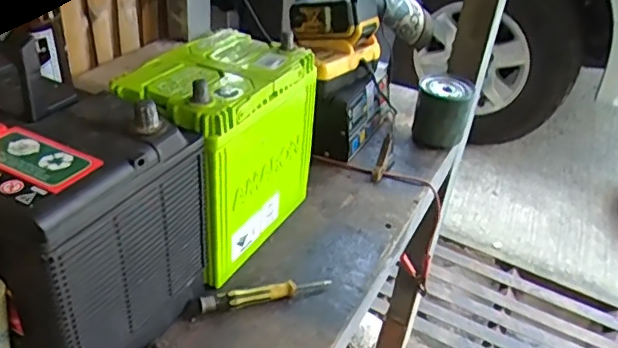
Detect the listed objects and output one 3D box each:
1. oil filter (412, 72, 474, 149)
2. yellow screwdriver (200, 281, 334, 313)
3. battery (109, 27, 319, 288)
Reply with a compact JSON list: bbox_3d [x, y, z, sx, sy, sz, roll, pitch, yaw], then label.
[{"bbox_3d":[0.204,-0.102,0.867,0.076,0.093,0.073,15,35,14],"label":"oil filter"},{"bbox_3d":[-0.042,0.120,0.577,0.135,0.020,0.016,-9,36,-21],"label":"yellow screwdriver"},{"bbox_3d":[-0.098,-0.022,0.618,0.130,0.204,0.198,19,36,20],"label":"battery"}]

